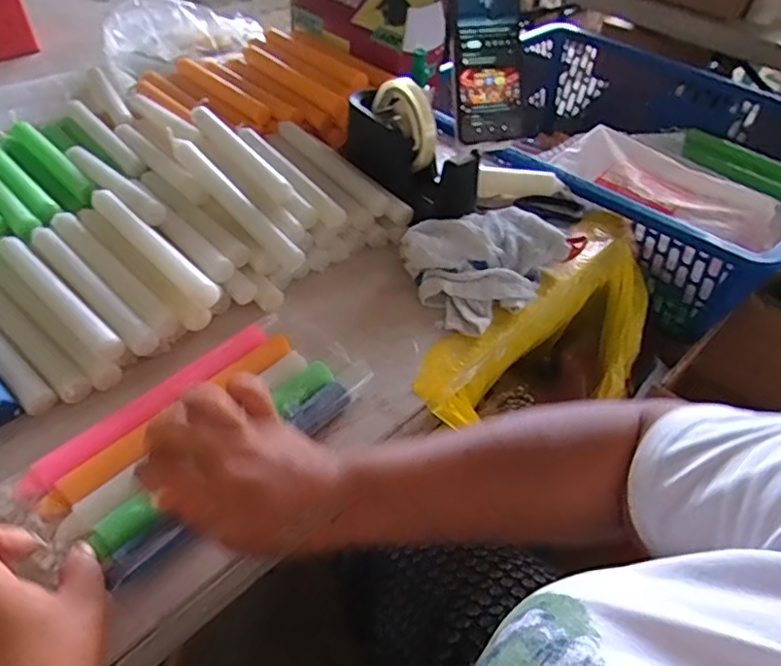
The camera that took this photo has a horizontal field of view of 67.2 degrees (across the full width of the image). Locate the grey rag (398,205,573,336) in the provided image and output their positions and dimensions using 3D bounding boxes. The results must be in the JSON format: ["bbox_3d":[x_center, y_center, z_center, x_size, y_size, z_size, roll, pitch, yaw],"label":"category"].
[{"bbox_3d":[0.094,-0.075,0.568,0.157,0.045,0.114,-29,54,-29],"label":"grey rag"}]

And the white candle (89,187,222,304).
[{"bbox_3d":[-0.213,-0.079,0.518,0.193,0.018,0.021,37,53,28],"label":"white candle"}]

